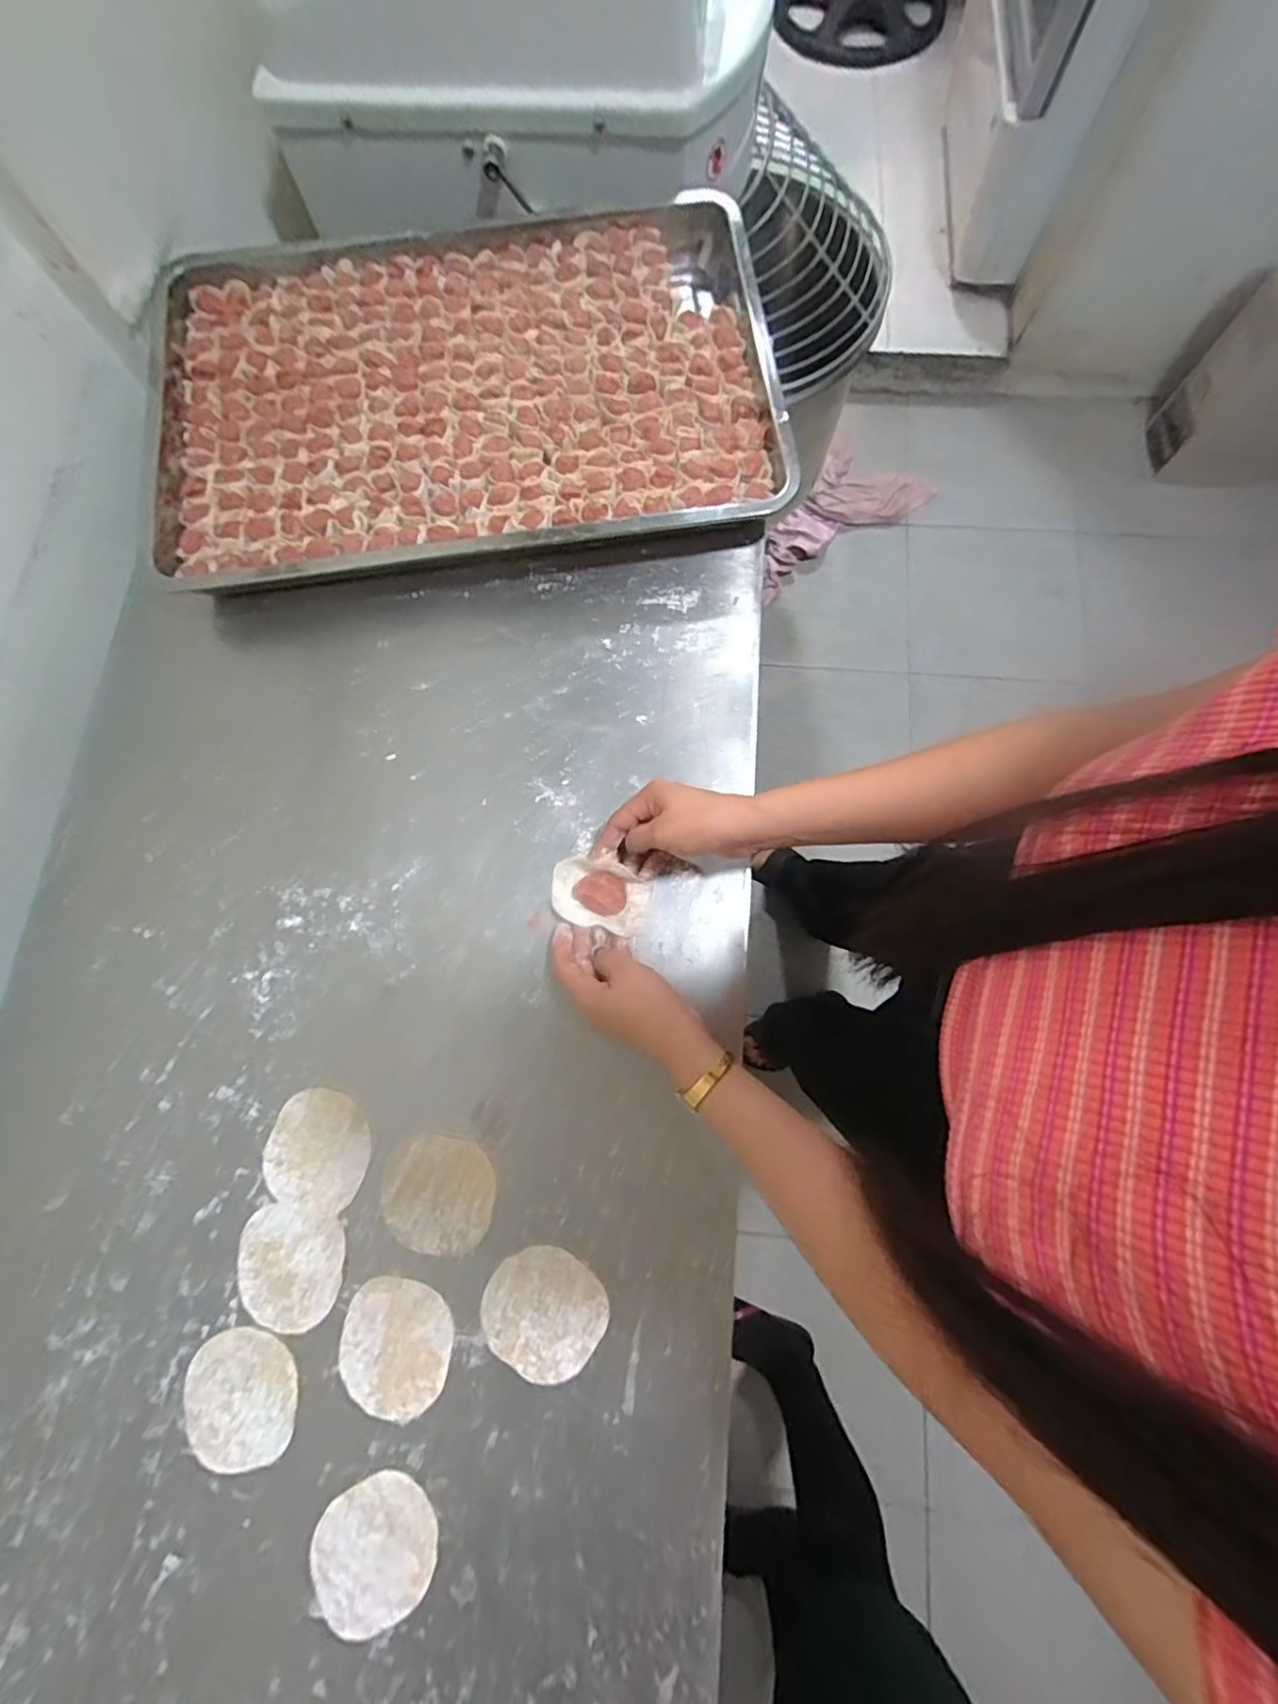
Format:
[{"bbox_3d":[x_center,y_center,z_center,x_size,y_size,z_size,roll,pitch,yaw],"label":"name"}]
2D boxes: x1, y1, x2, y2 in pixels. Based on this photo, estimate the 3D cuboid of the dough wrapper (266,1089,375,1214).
[{"bbox_3d":[-0.247,0.229,0.473,0.079,0.004,0.081,16,77,6],"label":"dough wrapper"}]

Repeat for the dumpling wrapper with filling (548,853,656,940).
[{"bbox_3d":[-0.033,0.034,0.497,0.081,0.028,0.052,20,78,6],"label":"dumpling wrapper with filling"}]

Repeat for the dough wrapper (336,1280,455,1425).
[{"bbox_3d":[-0.176,0.358,0.445,0.080,0.006,0.083,0,76,2],"label":"dough wrapper"}]

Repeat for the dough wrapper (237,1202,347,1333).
[{"bbox_3d":[-0.259,0.306,0.454,0.080,0.004,0.077,0,76,2],"label":"dough wrapper"}]

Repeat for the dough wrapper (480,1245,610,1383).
[{"bbox_3d":[-0.069,0.333,0.444,0.085,0.004,0.077,28,79,8],"label":"dough wrapper"}]

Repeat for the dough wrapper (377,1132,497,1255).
[{"bbox_3d":[-0.152,0.258,0.465,0.085,0.004,0.077,12,77,4],"label":"dough wrapper"}]

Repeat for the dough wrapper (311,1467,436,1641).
[{"bbox_3d":[-0.178,0.469,0.411,0.083,0.004,0.078,0,76,2],"label":"dough wrapper"}]

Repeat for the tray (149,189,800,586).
[{"bbox_3d":[-0.170,-0.445,0.606,0.597,0.049,0.399,-5,76,0],"label":"tray"}]

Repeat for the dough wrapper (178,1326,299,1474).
[{"bbox_3d":[-0.285,0.387,0.435,0.081,0.004,0.084,0,76,2],"label":"dough wrapper"}]

